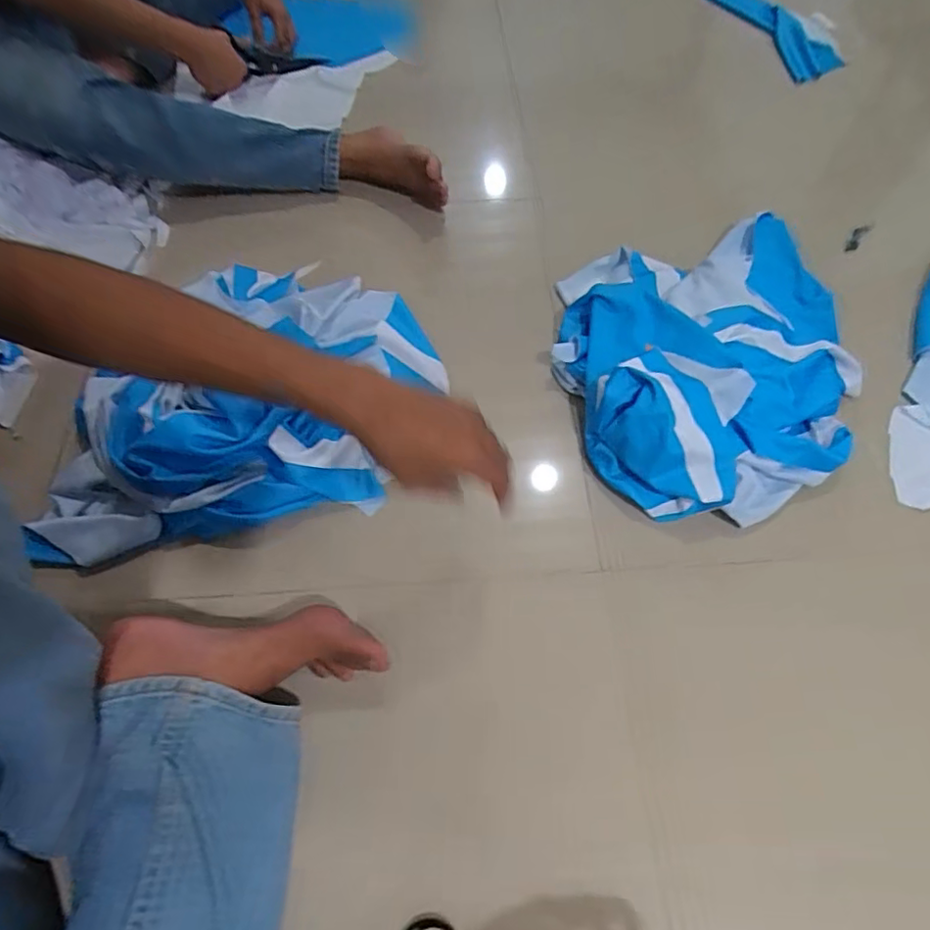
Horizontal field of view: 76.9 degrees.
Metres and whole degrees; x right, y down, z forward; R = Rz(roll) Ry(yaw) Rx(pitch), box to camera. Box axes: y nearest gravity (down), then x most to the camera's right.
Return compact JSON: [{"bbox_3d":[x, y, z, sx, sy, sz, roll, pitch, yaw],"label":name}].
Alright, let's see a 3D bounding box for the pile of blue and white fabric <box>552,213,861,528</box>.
[{"bbox_3d":[0.293,-0.136,0.697,0.356,0.091,0.412,-8,60,-4],"label":"pile of blue and white fabric"}]

